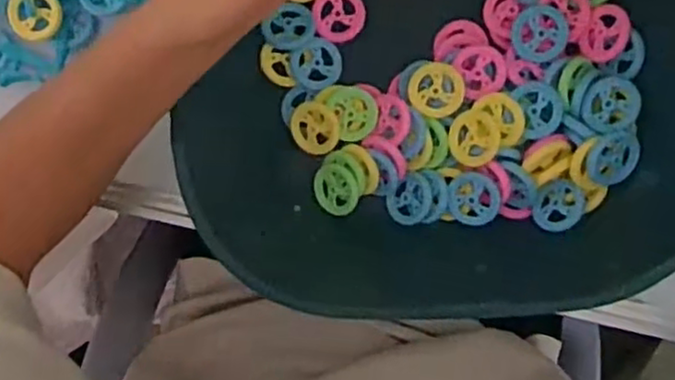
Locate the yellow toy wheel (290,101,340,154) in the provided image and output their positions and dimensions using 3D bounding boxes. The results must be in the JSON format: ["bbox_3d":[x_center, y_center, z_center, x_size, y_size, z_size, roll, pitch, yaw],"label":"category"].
[{"bbox_3d":[-0.013,-0.035,0.390,0.027,0.007,0.028,1,96,5],"label":"yellow toy wheel"}]

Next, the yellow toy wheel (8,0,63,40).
[{"bbox_3d":[-0.168,-0.098,0.389,0.027,0.008,0.029,1,96,5],"label":"yellow toy wheel"}]

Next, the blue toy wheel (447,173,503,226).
[{"bbox_3d":[0.074,0.005,0.382,0.028,0.007,0.028,1,96,5],"label":"blue toy wheel"}]

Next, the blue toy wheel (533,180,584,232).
[{"bbox_3d":[0.118,0.008,0.375,0.027,0.004,0.028,-18,61,36],"label":"blue toy wheel"}]

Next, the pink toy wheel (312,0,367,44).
[{"bbox_3d":[0.001,-0.098,0.390,0.028,0.005,0.030,1,96,5],"label":"pink toy wheel"}]

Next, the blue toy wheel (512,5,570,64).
[{"bbox_3d":[0.108,-0.083,0.372,0.028,0.007,0.029,1,96,5],"label":"blue toy wheel"}]

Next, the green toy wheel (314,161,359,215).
[{"bbox_3d":[0.000,0.000,0.392,0.027,0.005,0.028,6,104,22],"label":"green toy wheel"}]

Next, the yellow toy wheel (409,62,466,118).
[{"bbox_3d":[0.054,-0.054,0.377,0.029,0.004,0.028,1,96,5],"label":"yellow toy wheel"}]

